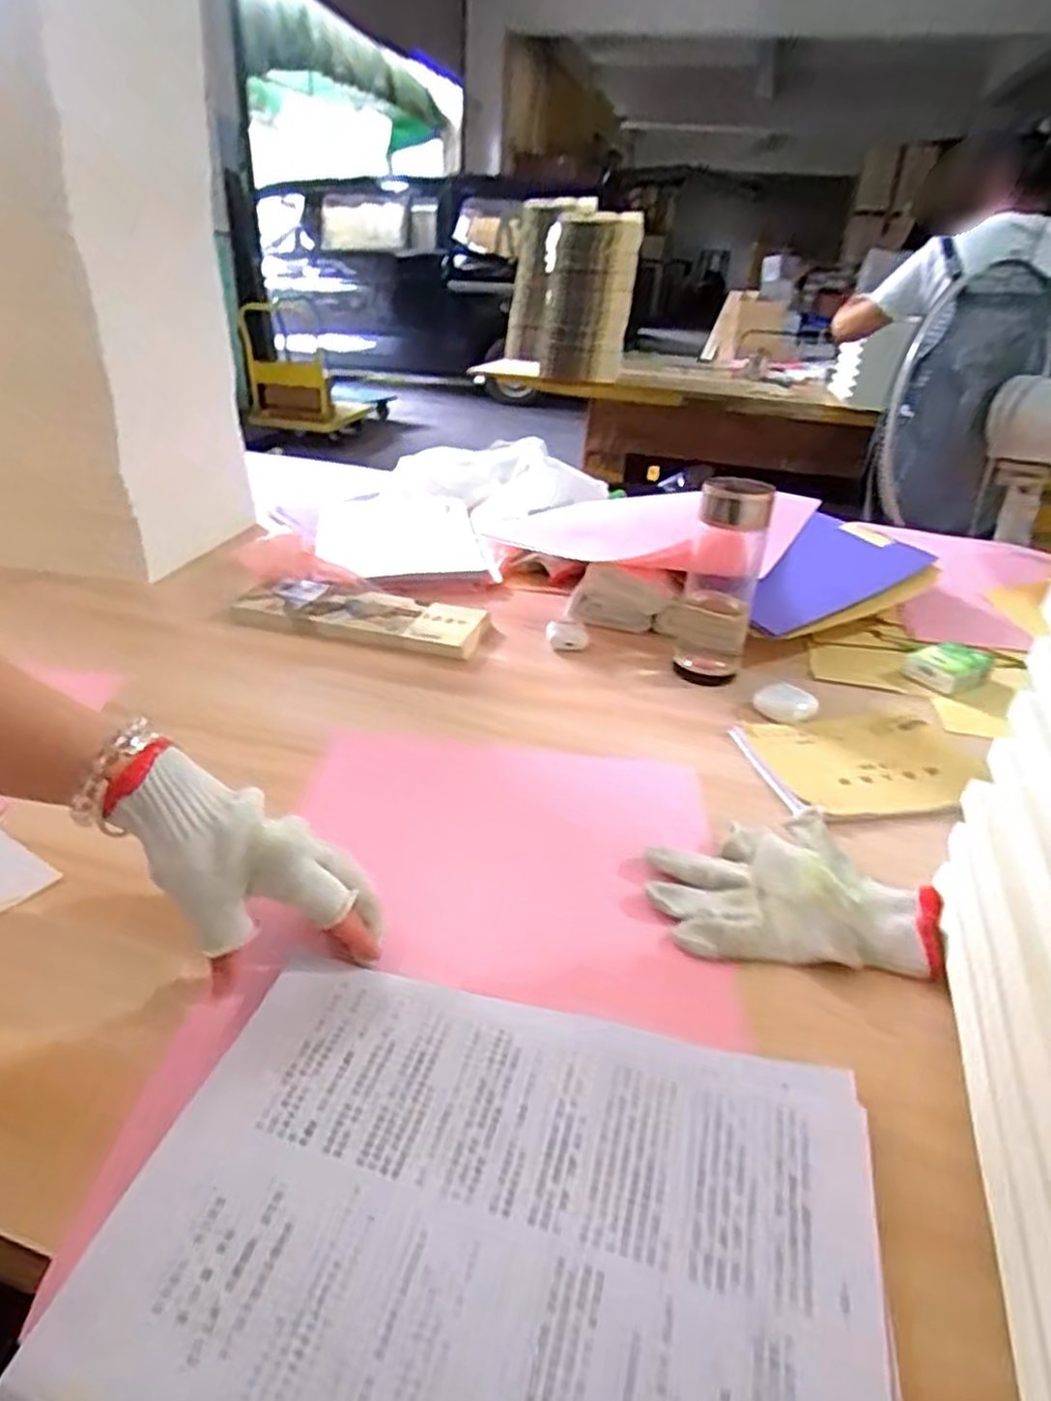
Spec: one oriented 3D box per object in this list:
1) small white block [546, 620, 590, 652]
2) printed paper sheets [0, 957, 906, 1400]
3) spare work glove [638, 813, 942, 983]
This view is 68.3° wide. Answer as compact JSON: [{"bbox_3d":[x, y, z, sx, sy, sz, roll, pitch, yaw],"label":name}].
[{"bbox_3d":[0.044,-0.068,0.825,0.044,0.023,0.031,4,29,-2],"label":"small white block"},{"bbox_3d":[-0.008,0.213,0.318,0.296,0.015,0.214,11,29,12],"label":"printed paper sheets"},{"bbox_3d":[0.168,0.119,0.496,0.167,0.027,0.113,4,29,-3],"label":"spare work glove"}]

